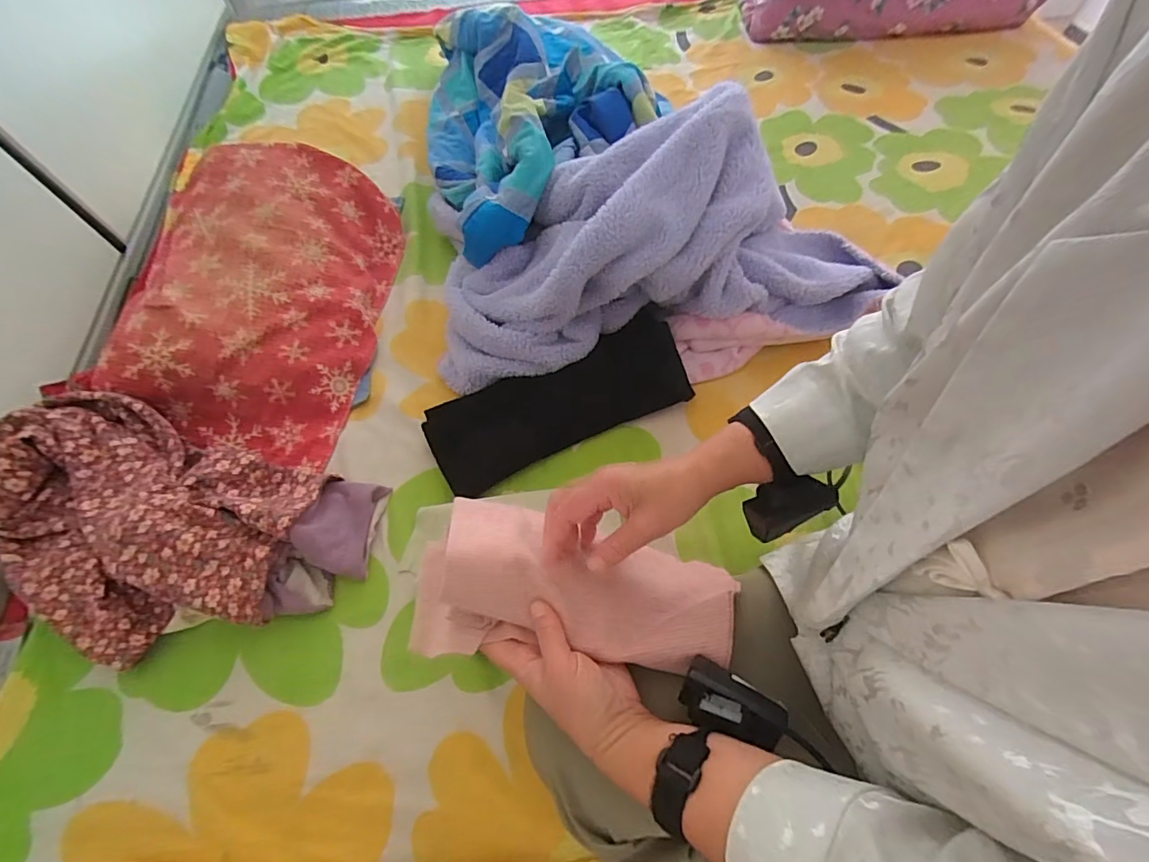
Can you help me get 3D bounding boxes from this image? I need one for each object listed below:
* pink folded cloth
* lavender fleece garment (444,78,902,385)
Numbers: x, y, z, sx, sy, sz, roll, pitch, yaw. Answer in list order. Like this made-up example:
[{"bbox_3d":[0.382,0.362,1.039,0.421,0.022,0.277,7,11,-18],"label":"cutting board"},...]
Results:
[{"bbox_3d":[0.006,0.125,0.419,0.258,0.072,0.121,9,60,-6],"label":"pink folded cloth"},{"bbox_3d":[0.107,-0.249,0.701,0.611,0.228,0.244,-10,60,-5],"label":"lavender fleece garment"}]

